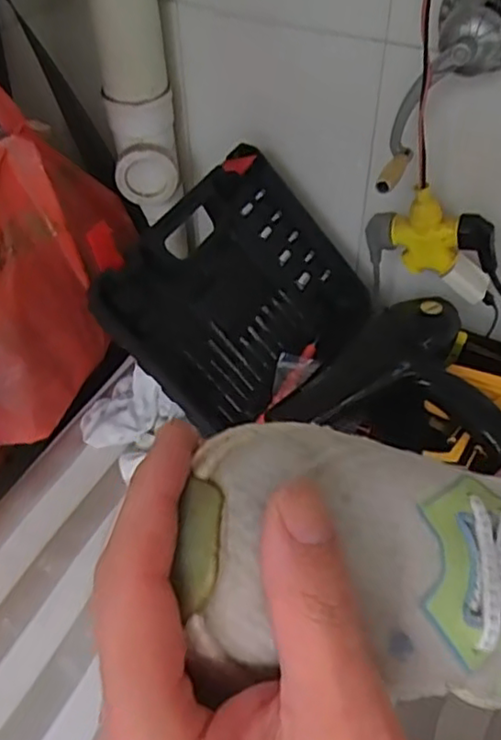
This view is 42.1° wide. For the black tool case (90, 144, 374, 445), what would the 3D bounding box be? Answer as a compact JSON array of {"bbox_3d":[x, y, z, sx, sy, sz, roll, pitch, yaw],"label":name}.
[{"bbox_3d":[-0.004,-0.085,0.681,0.057,0.226,0.302,-17,28,49],"label":"black tool case"}]

